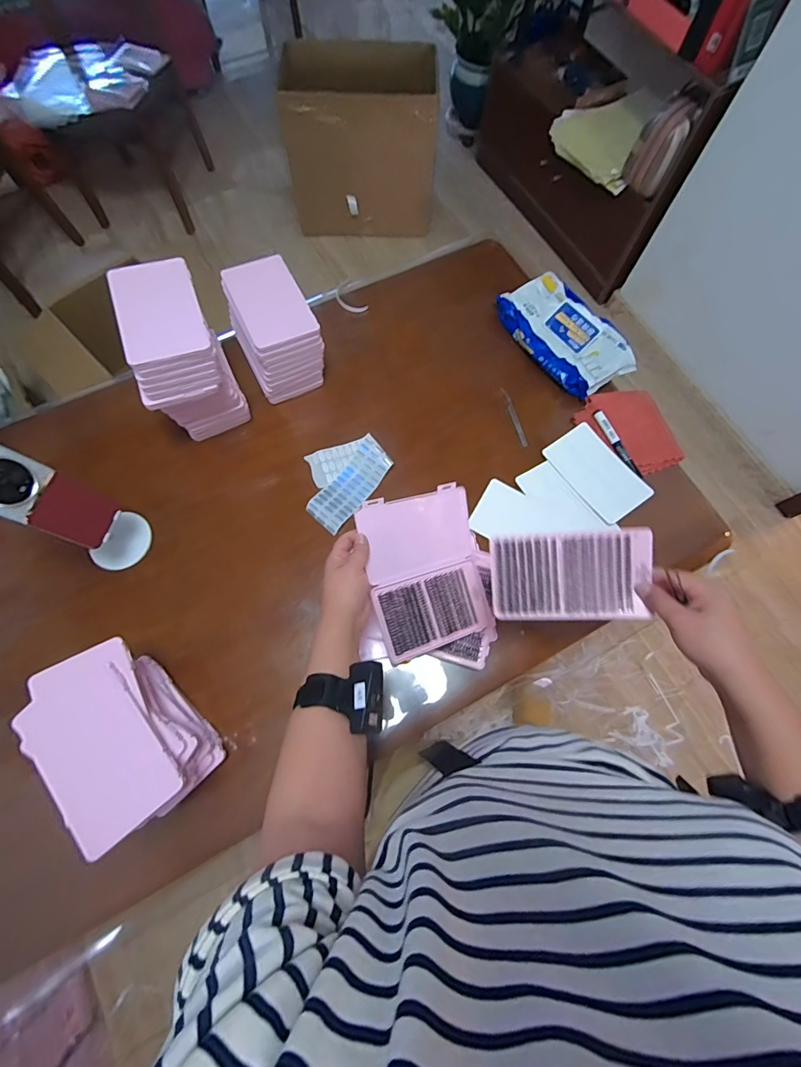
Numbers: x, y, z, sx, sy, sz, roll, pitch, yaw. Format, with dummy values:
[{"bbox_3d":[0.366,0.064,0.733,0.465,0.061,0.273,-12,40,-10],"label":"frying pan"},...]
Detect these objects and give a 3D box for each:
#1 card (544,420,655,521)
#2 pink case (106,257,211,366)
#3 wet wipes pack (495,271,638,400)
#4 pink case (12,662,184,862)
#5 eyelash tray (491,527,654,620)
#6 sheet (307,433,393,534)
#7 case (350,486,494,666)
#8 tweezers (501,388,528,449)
[{"bbox_3d":[0.338,-0.106,0.758,0.100,0.009,0.170,-35,75,-6],"label":"card"},{"bbox_3d":[-0.327,-0.303,0.598,0.103,0.016,0.159,-20,73,-8],"label":"pink case"},{"bbox_3d":[0.307,-0.381,0.835,0.142,0.045,0.265,-29,75,-11],"label":"wet wipes pack"},{"bbox_3d":[-0.338,0.246,0.495,0.108,0.018,0.177,-39,77,-13],"label":"pink case"},{"bbox_3d":[0.194,0.050,0.513,0.169,0.012,0.101,-5,94,16],"label":"eyelash tray"},{"bbox_3d":[-0.083,-0.084,0.754,0.067,0.022,0.168,36,74,10],"label":"sheet"},{"bbox_3d":[0.036,0.054,0.652,0.185,0.032,0.224,-19,96,-26],"label":"case"},{"bbox_3d":[0.207,-0.216,0.814,0.014,0.007,0.127,-14,73,-6],"label":"tweezers"}]

